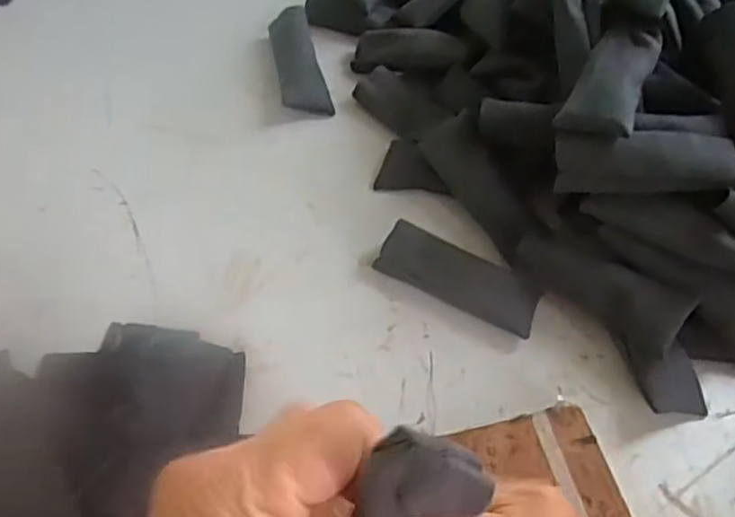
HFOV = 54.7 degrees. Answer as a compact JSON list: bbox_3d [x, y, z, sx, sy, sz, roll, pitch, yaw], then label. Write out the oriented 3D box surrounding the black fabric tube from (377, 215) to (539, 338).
[{"bbox_3d":[0.058,0.012,0.446,0.101,0.028,0.026,25,57,14],"label":"black fabric tube"}]

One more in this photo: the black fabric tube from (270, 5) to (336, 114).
[{"bbox_3d":[-0.055,-0.157,0.563,0.036,0.022,0.104,-9,55,-9],"label":"black fabric tube"}]

